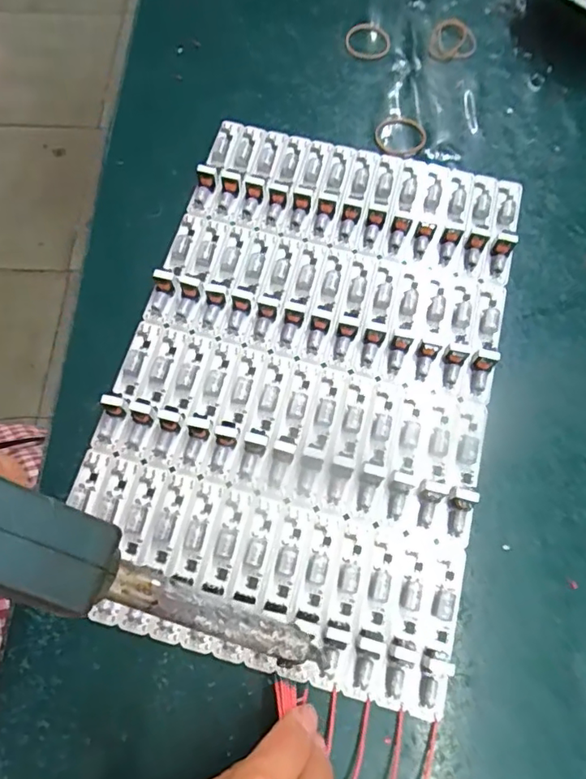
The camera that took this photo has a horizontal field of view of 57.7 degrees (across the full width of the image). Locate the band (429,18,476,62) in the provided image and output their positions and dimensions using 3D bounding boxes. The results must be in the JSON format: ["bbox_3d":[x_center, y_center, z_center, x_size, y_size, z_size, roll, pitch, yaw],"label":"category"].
[{"bbox_3d":[0.112,-0.245,0.371,0.031,0.004,0.041,9,70,2],"label":"band"}]

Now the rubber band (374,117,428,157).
[{"bbox_3d":[0.069,-0.161,0.339,0.033,0.004,0.031,-8,70,-4],"label":"rubber band"}]

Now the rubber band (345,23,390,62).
[{"bbox_3d":[0.052,-0.243,0.370,0.031,0.007,0.032,0,70,-1],"label":"rubber band"}]

